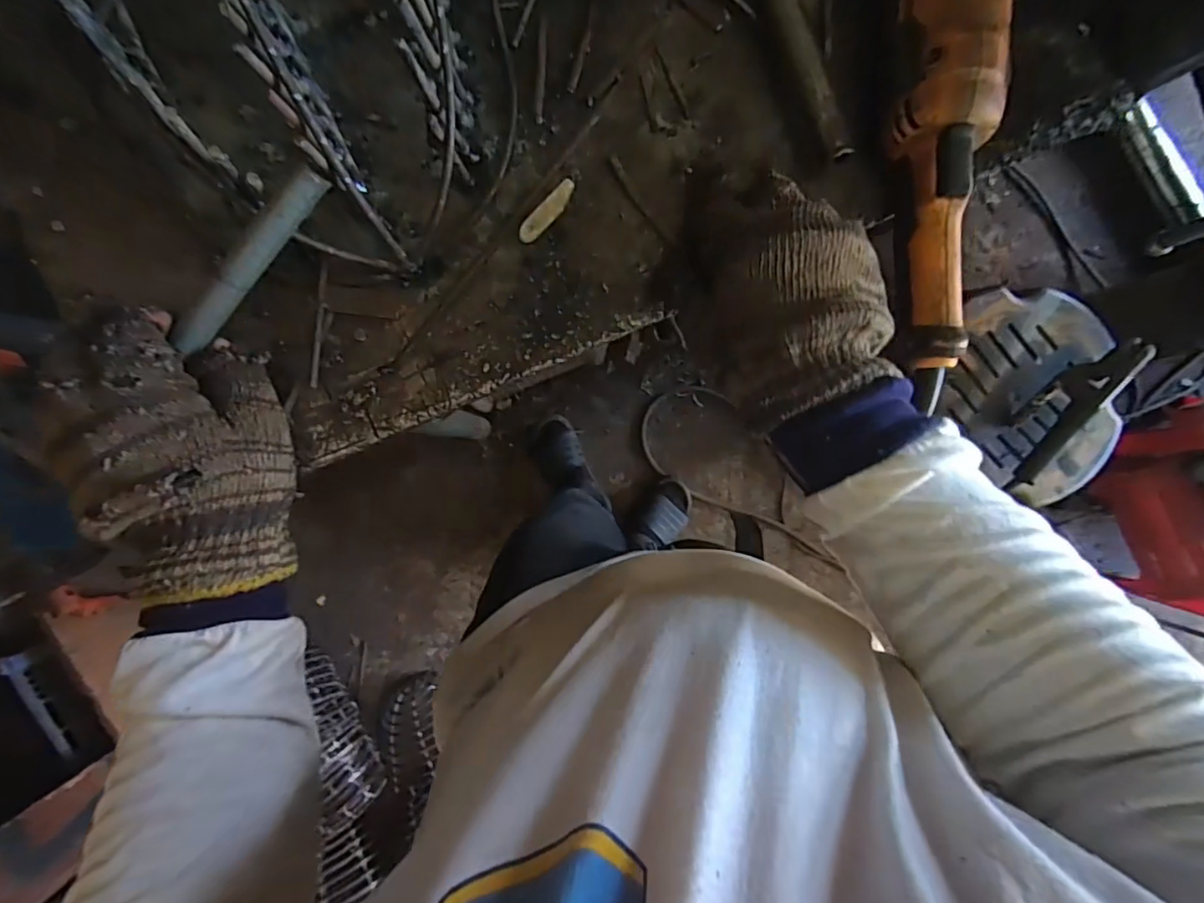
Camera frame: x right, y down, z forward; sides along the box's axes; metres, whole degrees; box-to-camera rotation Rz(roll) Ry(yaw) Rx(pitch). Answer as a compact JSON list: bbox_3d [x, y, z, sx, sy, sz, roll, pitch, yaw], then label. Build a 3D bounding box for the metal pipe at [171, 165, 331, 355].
[{"bbox_3d":[-0.191,-0.102,0.310,0.121,0.016,0.014,-43,92,13],"label":"metal pipe"}]

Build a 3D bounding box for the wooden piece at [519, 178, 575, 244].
[{"bbox_3d":[-0.034,-0.153,0.368,0.012,0.006,0.049,41,91,-2],"label":"wooden piece"}]

